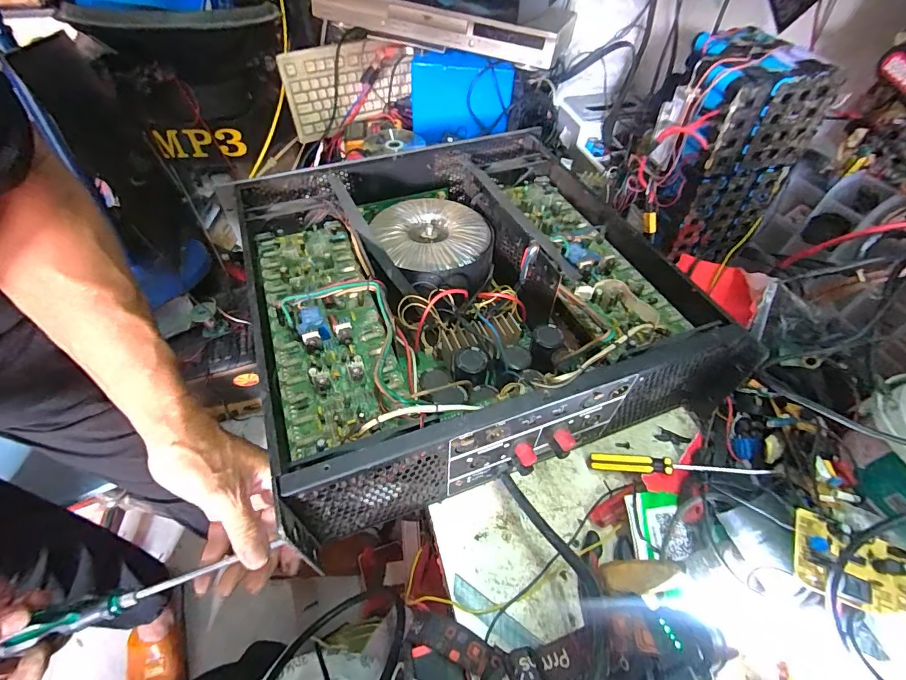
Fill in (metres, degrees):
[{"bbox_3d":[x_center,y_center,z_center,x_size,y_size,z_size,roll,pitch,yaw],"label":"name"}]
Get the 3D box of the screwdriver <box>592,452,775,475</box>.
[{"bbox_3d":[0.220,0.128,0.419,0.159,0.016,0.016,0,48,15],"label":"screwdriver"}]

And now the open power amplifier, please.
[{"bbox_3d":[0.002,-0.065,0.510,0.427,0.117,0.455,-15,52,-15],"label":"open power amplifier"}]

